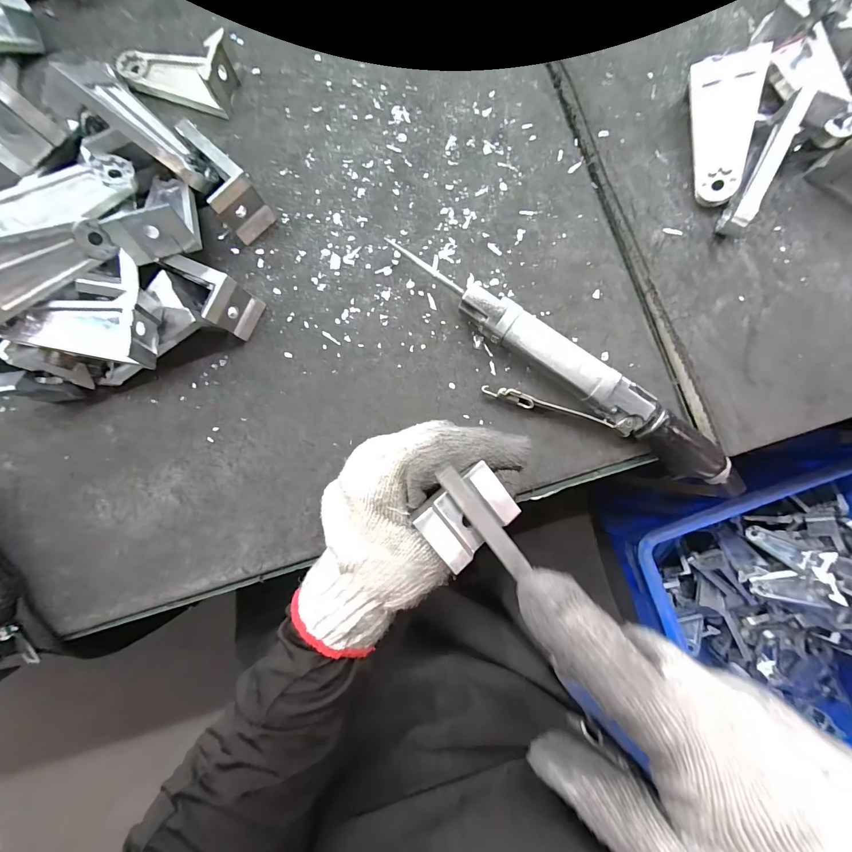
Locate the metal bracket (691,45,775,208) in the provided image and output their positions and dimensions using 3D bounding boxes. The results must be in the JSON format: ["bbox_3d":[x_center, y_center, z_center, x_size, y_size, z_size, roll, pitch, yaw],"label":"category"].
[{"bbox_3d":[0.211,-0.209,0.265,0.042,0.008,0.094,0,97,30],"label":"metal bracket"}]

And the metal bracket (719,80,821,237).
[{"bbox_3d":[0.231,-0.181,0.259,0.015,0.022,0.095,24,100,4],"label":"metal bracket"}]

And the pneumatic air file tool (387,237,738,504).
[{"bbox_3d":[0.088,-0.032,0.259,0.270,0.030,0.059,34,85,5],"label":"pneumatic air file tool"}]

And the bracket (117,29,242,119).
[{"bbox_3d":[-0.195,-0.281,0.292,0.092,0.031,0.041,19,84,3],"label":"bracket"}]

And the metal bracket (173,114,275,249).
[{"bbox_3d":[-0.152,-0.186,0.276,0.030,0.043,0.088,-34,84,-3],"label":"metal bracket"}]

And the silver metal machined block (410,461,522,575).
[{"bbox_3d":[0.021,0.042,0.177,0.042,0.012,0.032,-37,84,-3],"label":"silver metal machined block"}]

